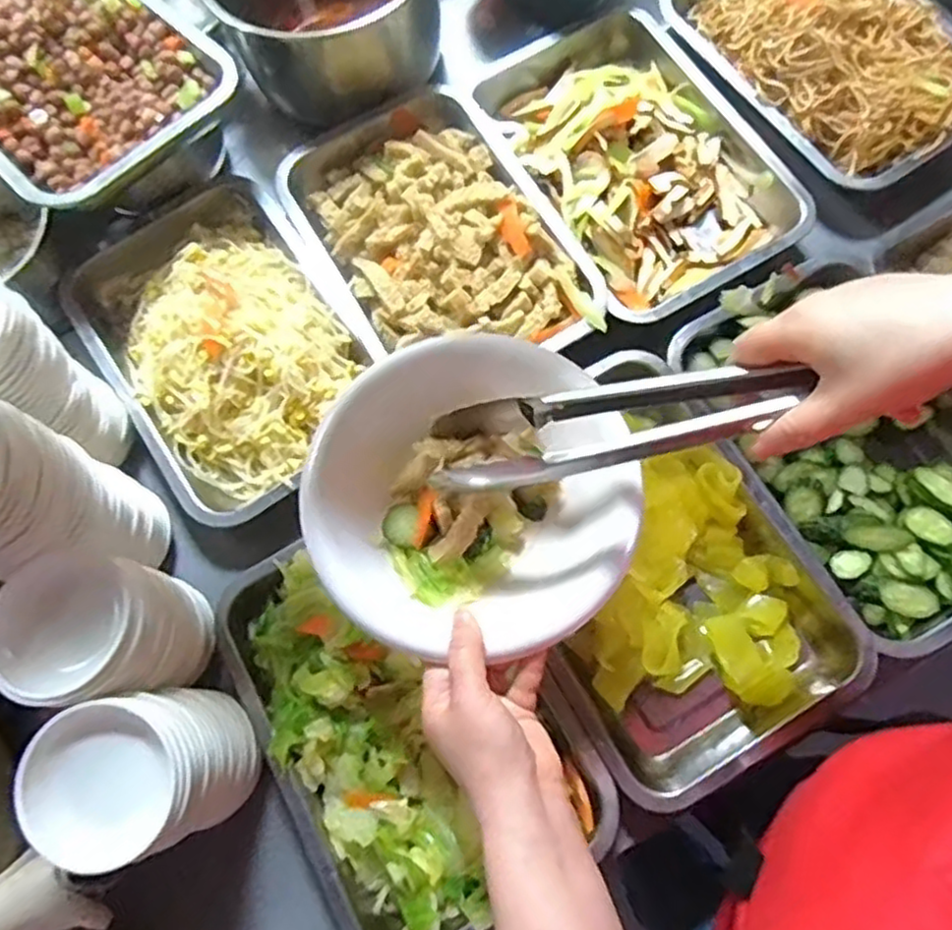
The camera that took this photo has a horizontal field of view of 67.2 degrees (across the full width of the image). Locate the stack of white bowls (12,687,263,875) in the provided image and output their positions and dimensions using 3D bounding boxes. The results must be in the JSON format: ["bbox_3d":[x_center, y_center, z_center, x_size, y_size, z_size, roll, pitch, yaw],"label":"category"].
[{"bbox_3d":[-0.205,0.195,0.454,0.098,0.121,0.089,-23,71,-6],"label":"stack of white bowls"}]

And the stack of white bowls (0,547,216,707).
[{"bbox_3d":[-0.241,0.113,0.480,0.096,0.118,0.094,5,70,4],"label":"stack of white bowls"}]

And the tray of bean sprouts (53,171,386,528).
[{"bbox_3d":[-0.217,-0.109,0.613,0.195,0.062,0.291,-35,72,-10],"label":"tray of bean sprouts"}]

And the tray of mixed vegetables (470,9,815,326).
[{"bbox_3d":[0.143,-0.281,0.661,0.196,0.055,0.301,-28,71,-8],"label":"tray of mixed vegetables"}]

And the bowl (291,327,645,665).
[{"bbox_3d":[-0.001,0.015,0.457,0.200,0.060,0.205,-1,70,2],"label":"bowl"}]

